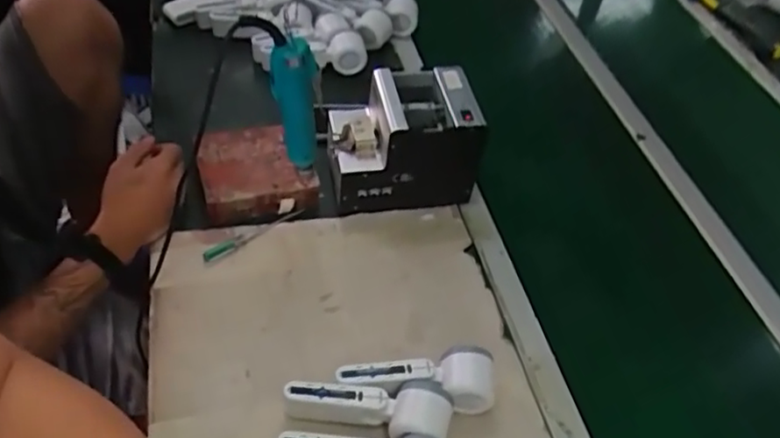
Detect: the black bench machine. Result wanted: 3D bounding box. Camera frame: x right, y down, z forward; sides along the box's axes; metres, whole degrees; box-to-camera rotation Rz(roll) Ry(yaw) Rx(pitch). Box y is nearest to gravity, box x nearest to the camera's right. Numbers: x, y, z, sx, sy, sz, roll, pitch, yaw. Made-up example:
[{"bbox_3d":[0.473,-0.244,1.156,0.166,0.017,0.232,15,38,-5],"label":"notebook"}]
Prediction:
[{"bbox_3d":[0.015,-0.108,0.855,0.183,0.142,0.131,-6,51,-15],"label":"black bench machine"}]

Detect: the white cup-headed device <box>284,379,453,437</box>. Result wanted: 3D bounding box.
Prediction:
[{"bbox_3d":[-0.020,0.198,0.647,0.168,0.048,0.061,2,49,-8],"label":"white cup-headed device"}]

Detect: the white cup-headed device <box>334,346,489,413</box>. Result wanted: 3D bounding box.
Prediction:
[{"bbox_3d":[0.028,0.174,0.672,0.164,0.052,0.056,0,50,-10],"label":"white cup-headed device"}]

